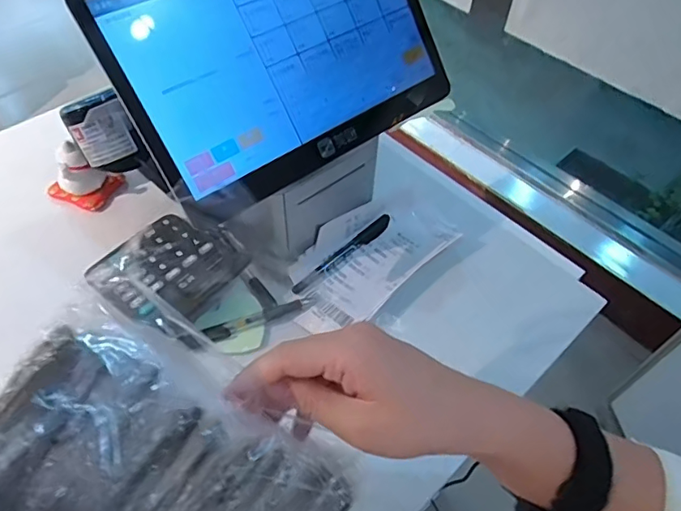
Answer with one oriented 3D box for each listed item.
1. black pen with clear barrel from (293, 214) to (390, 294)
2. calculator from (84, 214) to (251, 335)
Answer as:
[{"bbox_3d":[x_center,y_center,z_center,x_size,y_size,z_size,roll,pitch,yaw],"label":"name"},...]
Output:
[{"bbox_3d":[0.004,-0.003,0.559,0.135,0.017,0.012,-35,62,-25],"label":"black pen with clear barrel"},{"bbox_3d":[-0.179,0.013,0.533,0.123,0.018,0.115,29,57,18],"label":"calculator"}]

